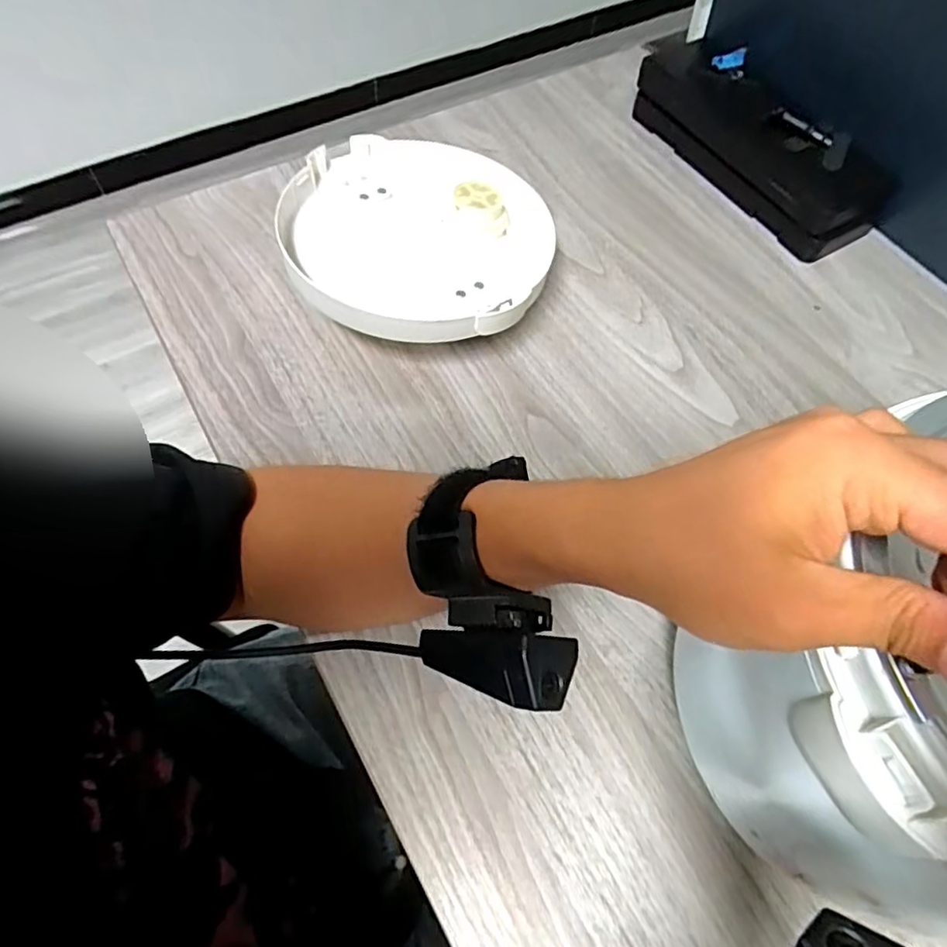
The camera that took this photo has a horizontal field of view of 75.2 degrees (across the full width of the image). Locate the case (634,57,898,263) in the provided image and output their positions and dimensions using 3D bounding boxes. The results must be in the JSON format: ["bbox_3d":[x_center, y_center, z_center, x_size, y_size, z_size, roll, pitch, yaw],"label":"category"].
[{"bbox_3d":[0.250,-0.301,0.560,0.075,0.061,0.246,-28,67,-16],"label":"case"}]

